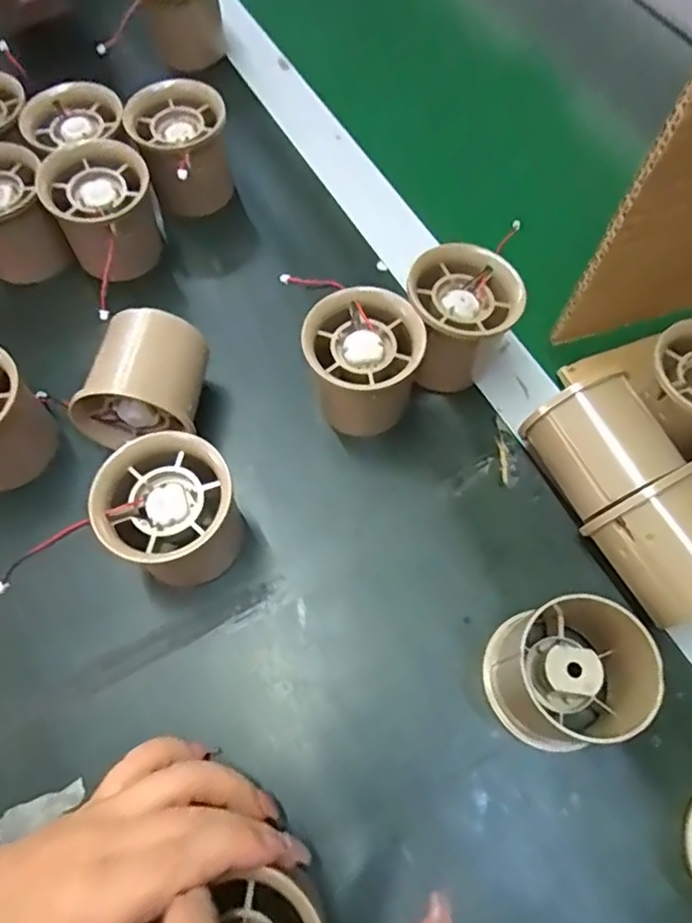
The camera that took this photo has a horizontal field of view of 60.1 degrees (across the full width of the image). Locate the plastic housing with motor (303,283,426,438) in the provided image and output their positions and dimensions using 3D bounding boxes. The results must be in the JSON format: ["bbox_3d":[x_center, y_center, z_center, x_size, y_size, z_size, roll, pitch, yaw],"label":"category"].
[{"bbox_3d":[0.007,-0.046,0.292,0.054,0.054,0.057,-6,65,-4],"label":"plastic housing with motor"}]

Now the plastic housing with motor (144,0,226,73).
[{"bbox_3d":[-0.112,-0.307,0.410,0.050,0.063,0.044,-20,67,-10],"label":"plastic housing with motor"}]

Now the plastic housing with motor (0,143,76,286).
[{"bbox_3d":[-0.190,-0.137,0.338,0.054,0.051,0.059,-25,68,-12],"label":"plastic housing with motor"}]

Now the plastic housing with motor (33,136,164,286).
[{"bbox_3d":[-0.132,-0.137,0.332,0.052,0.050,0.054,-26,68,-13],"label":"plastic housing with motor"}]

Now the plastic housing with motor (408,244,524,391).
[{"bbox_3d":[0.055,-0.070,0.304,0.056,0.053,0.053,-12,66,-7],"label":"plastic housing with motor"}]

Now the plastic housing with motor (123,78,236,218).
[{"bbox_3d":[-0.096,-0.181,0.352,0.052,0.053,0.056,-11,66,-6],"label":"plastic housing with motor"}]

